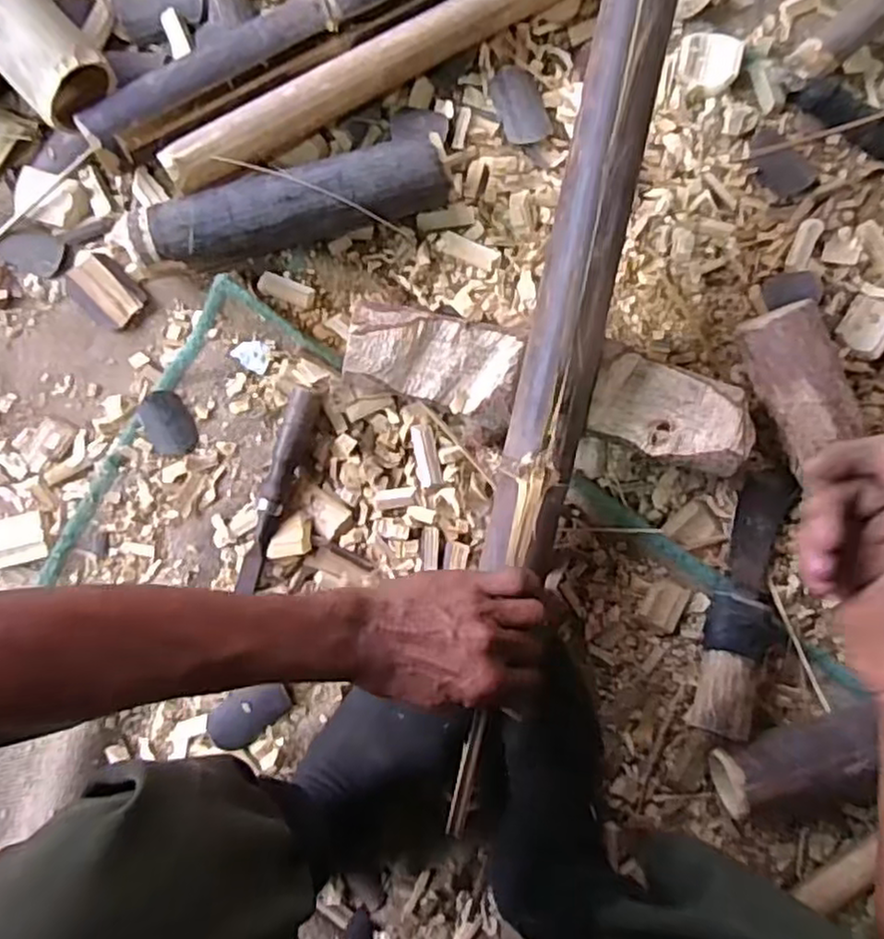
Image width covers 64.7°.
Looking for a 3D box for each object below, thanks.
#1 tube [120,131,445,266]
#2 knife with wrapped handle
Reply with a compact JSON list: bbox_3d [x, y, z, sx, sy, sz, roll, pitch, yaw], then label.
[{"bbox_3d":[-0.126,-0.213,0.583,0.263,0.060,0.057,-13,88,0],"label":"tube"},{"bbox_3d":[0.256,0.109,0.583,0.054,0.046,0.218,14,88,1],"label":"knife with wrapped handle"}]

